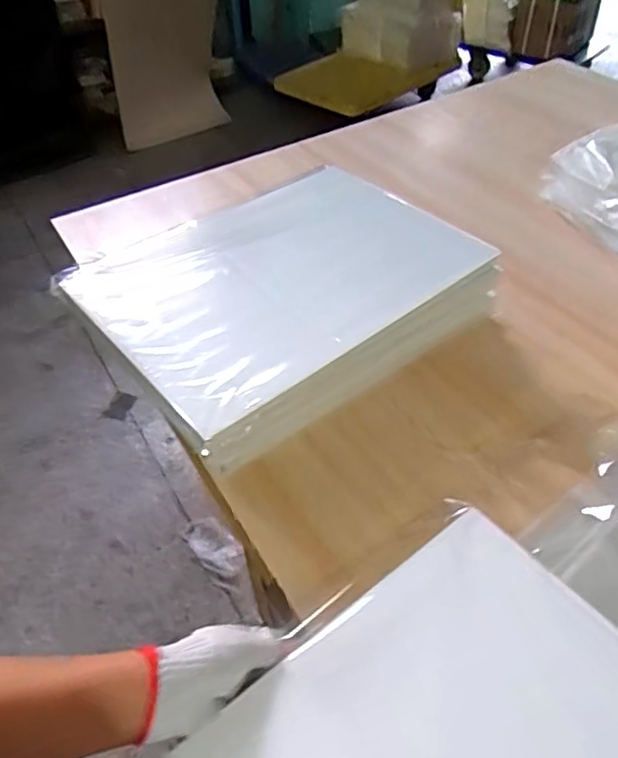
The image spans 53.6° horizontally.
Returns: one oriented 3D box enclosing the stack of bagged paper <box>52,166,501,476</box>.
[{"bbox_3d":[-0.031,-0.092,0.758,0.424,0.123,0.320,-33,53,-25],"label":"stack of bagged paper"}]

